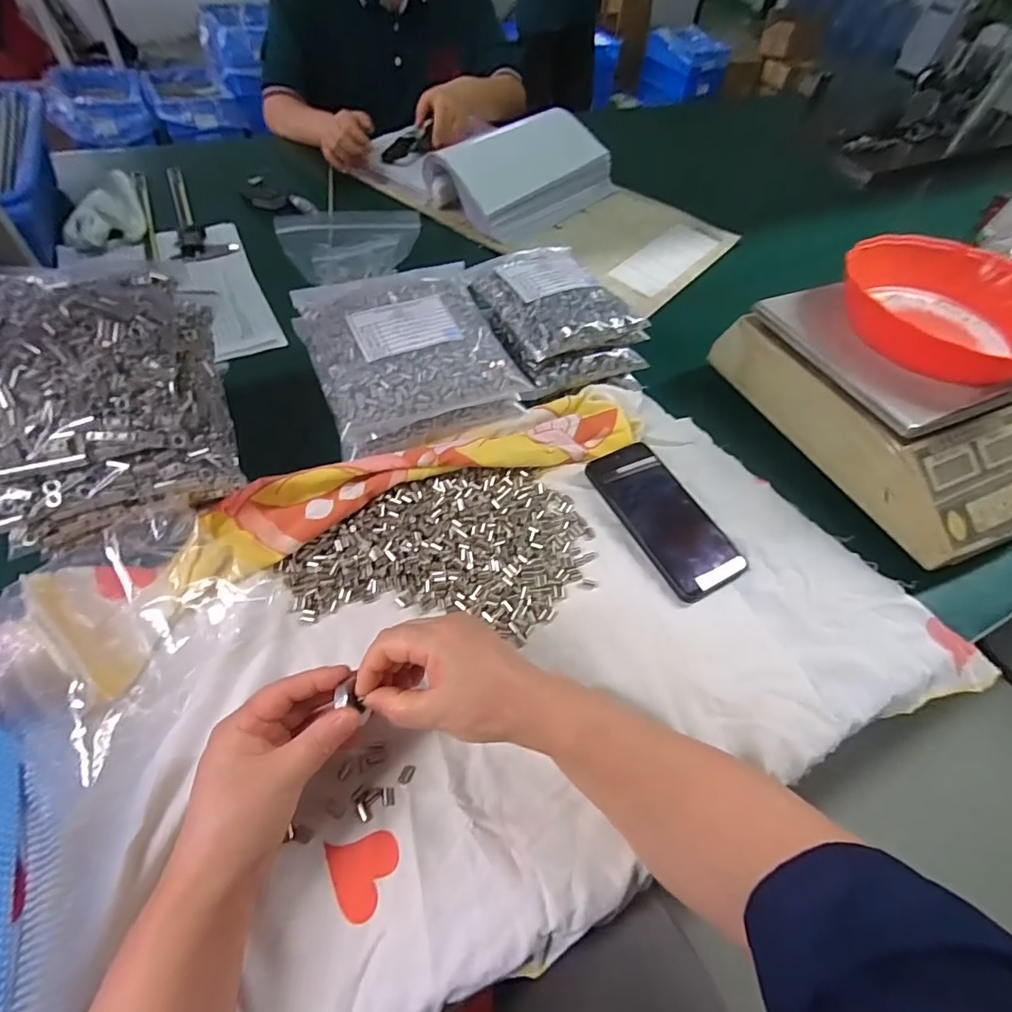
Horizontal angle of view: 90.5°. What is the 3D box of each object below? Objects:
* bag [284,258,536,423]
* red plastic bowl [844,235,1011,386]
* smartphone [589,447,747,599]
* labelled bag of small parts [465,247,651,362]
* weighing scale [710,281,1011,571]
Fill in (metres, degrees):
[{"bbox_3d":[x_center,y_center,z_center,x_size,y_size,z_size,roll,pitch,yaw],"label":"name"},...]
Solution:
[{"bbox_3d":[-0.100,-0.175,0.515,0.190,0.036,0.196,-16,57,-16],"label":"bag"},{"bbox_3d":[0.435,-0.202,0.507,0.199,0.059,0.176,7,54,0],"label":"red plastic bowl"},{"bbox_3d":[0.148,0.009,0.477,0.077,0.016,0.162,-24,60,-21],"label":"smartphone"},{"bbox_3d":[0.051,-0.234,0.556,0.143,0.042,0.171,-20,58,-19],"label":"labelled bag of small parts"},{"bbox_3d":[0.443,-0.117,0.554,0.272,0.110,0.329,-17,57,-17],"label":"weighing scale"}]

